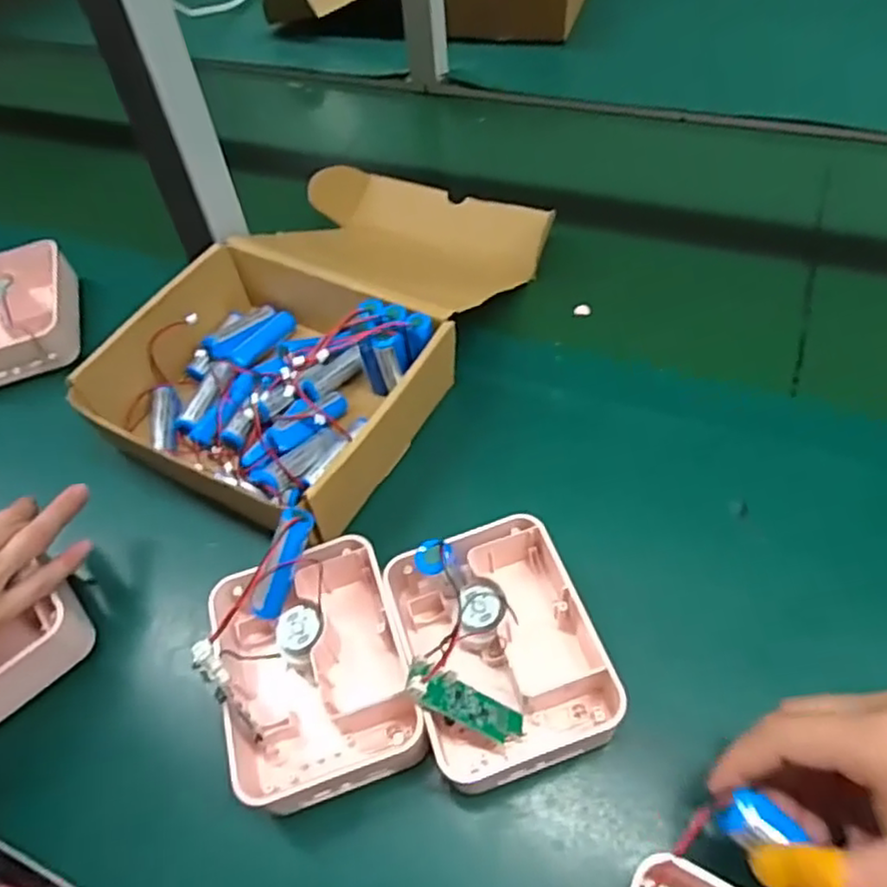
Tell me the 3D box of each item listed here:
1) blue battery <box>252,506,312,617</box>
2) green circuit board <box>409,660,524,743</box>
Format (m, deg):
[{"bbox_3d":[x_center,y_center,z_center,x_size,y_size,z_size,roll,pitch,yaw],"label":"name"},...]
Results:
[{"bbox_3d":[-0.092,0.070,0.391,0.016,0.068,0.019,27,16,24],"label":"blue battery"},{"bbox_3d":[0.013,0.133,0.352,0.070,0.013,0.023,31,38,-15],"label":"green circuit board"}]

